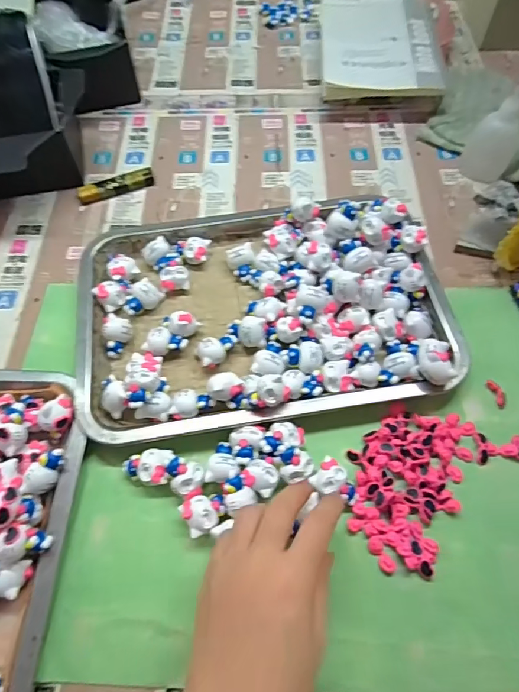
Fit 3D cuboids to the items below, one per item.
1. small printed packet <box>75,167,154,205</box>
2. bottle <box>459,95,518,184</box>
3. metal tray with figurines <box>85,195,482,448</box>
[{"bbox_3d":[-0.151,-0.169,0.487,0.080,0.013,0.018,-20,63,-9],"label":"small printed packet"},{"bbox_3d":[0.235,-0.207,0.454,0.050,0.074,0.047,18,64,11],"label":"bottle"},{"bbox_3d":[0.001,-0.041,0.395,0.303,0.046,0.214,-9,62,-3],"label":"metal tray with figurines"}]

